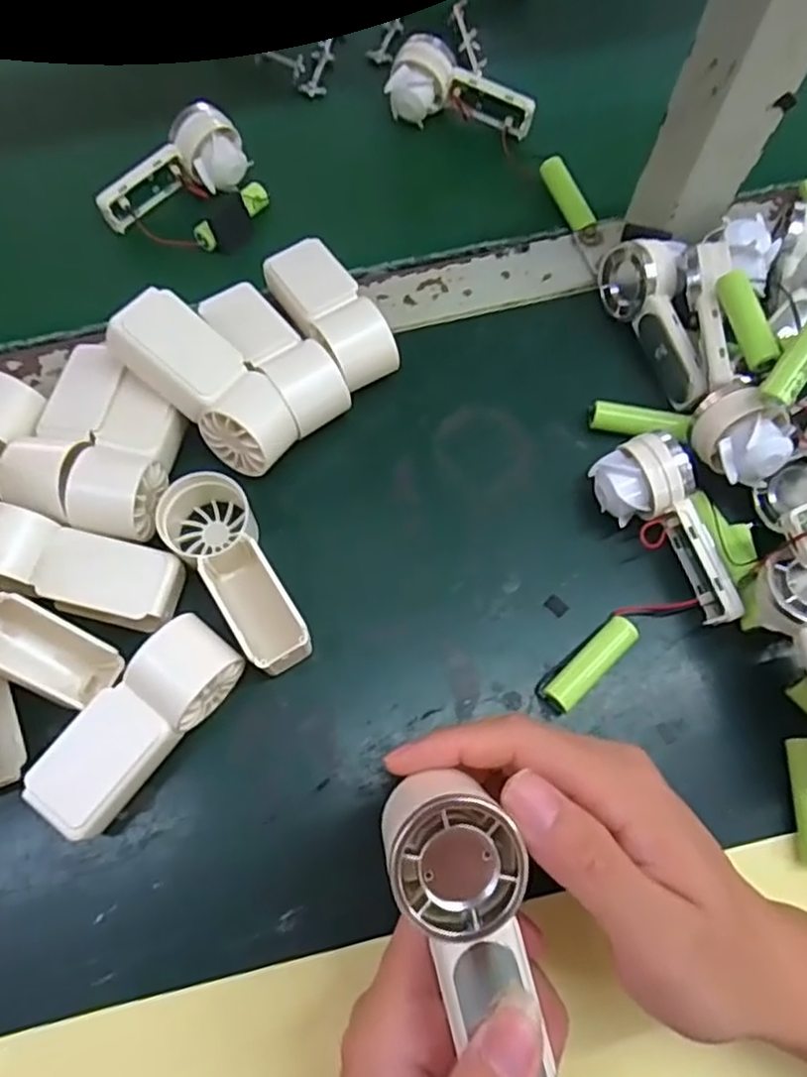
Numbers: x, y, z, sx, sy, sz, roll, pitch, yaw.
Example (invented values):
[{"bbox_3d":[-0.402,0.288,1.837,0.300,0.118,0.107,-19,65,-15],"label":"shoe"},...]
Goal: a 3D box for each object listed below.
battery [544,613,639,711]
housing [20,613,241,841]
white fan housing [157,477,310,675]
[{"bbox_3d":[0.084,0.056,0.309,0.051,0.013,0.014,-41,75,-14],"label":"battery"},{"bbox_3d":[-0.109,0.077,0.285,0.035,0.041,0.092,39,74,13],"label":"housing"},{"bbox_3d":[-0.077,0.015,0.312,0.039,0.033,0.104,-27,72,-10],"label":"white fan housing"}]

